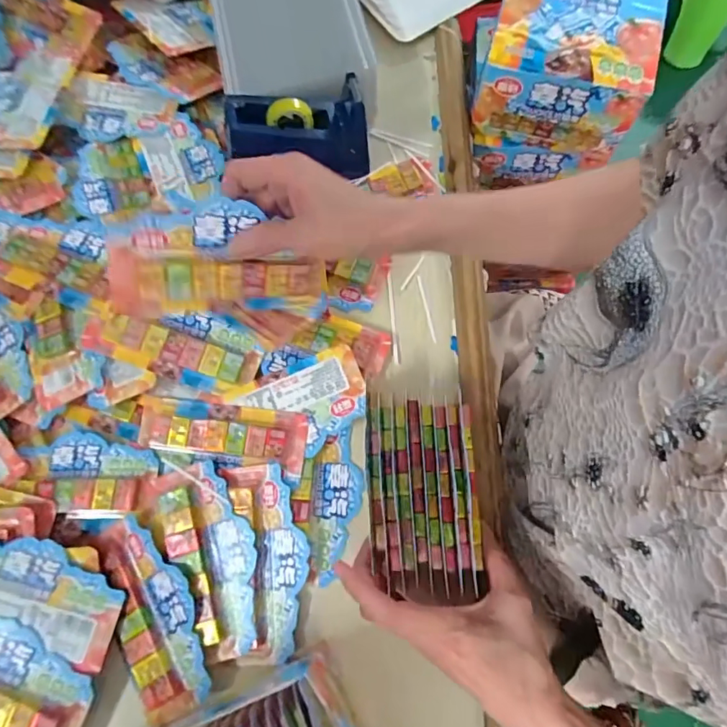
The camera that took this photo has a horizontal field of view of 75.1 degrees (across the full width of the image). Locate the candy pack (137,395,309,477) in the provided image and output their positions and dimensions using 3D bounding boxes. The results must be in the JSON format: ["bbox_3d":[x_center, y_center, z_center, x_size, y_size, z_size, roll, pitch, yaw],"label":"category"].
[{"bbox_3d":[-0.121,0.057,0.399,0.145,0.014,0.049,7,72,4],"label":"candy pack"}]

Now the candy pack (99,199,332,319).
[{"bbox_3d":[-0.092,-0.070,0.328,0.148,0.013,0.077,-3,115,-30],"label":"candy pack"}]

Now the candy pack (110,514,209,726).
[{"bbox_3d":[-0.157,0.187,0.357,0.054,0.014,0.144,-19,72,-4],"label":"candy pack"}]

